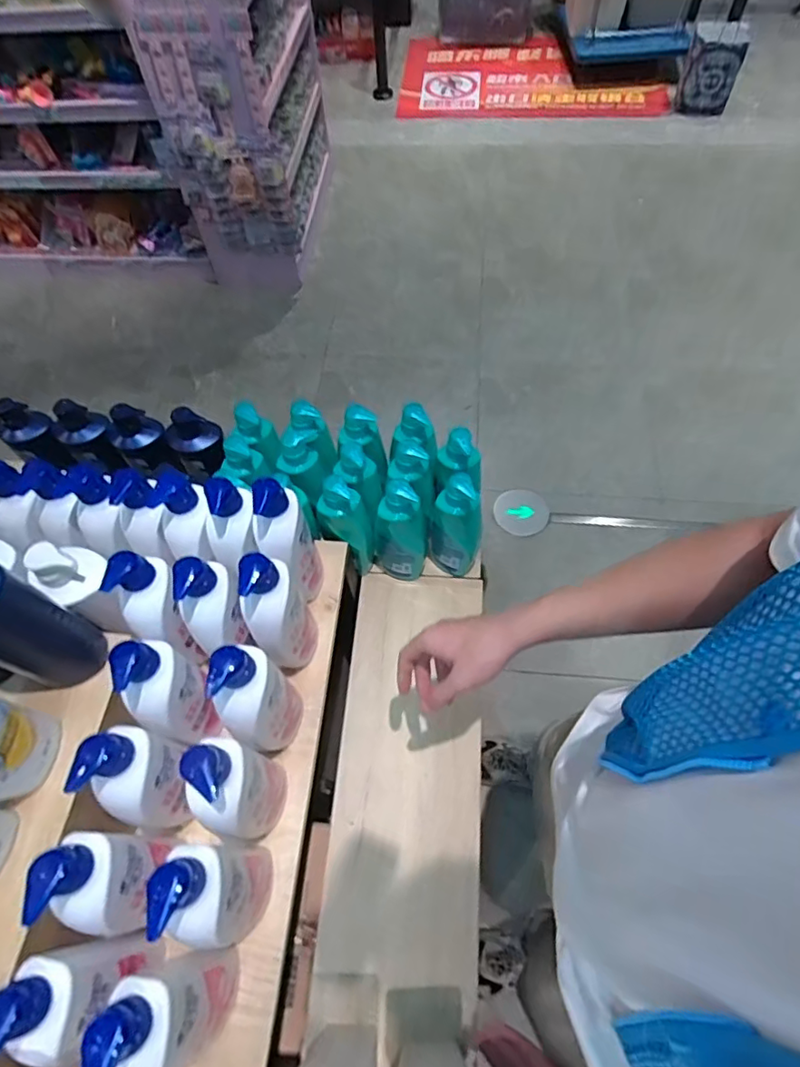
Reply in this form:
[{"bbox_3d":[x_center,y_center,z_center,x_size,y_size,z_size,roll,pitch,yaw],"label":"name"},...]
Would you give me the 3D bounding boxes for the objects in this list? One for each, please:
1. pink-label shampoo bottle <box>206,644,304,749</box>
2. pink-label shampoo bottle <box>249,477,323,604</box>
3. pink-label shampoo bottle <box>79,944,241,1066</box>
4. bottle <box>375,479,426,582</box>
[{"bbox_3d":[-0.149,0.177,0.586,0.044,0.201,0.077,9,62,8],"label":"pink-label shampoo bottle"},{"bbox_3d":[-0.137,0.016,0.676,0.053,0.190,0.076,3,61,4],"label":"pink-label shampoo bottle"},{"bbox_3d":[-0.189,0.400,0.467,0.045,0.219,0.074,-1,61,2],"label":"pink-label shampoo bottle"},{"bbox_3d":[-0.001,-0.001,0.827,0.081,0.221,0.064,-5,61,0],"label":"bottle"}]

